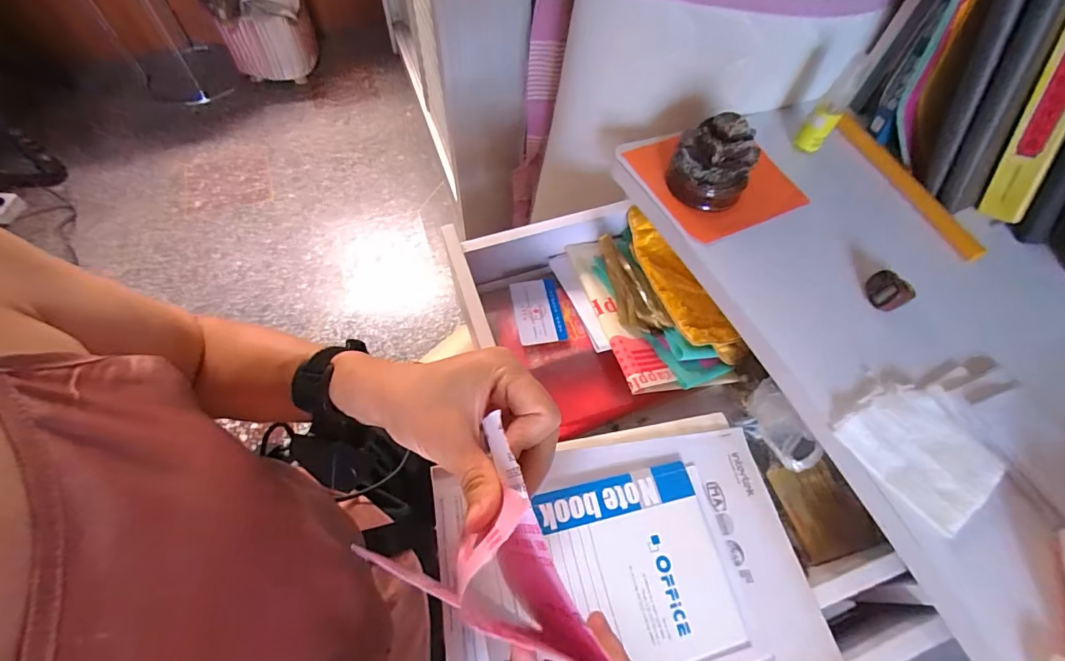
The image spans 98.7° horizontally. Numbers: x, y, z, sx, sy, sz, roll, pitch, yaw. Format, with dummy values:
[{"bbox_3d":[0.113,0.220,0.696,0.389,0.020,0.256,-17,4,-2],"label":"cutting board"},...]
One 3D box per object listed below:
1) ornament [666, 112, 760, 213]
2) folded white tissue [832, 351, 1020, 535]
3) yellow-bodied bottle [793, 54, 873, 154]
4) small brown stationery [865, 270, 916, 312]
[{"bbox_3d":[0.187,-0.174,0.472,0.079,0.064,0.071,21,61,9],"label":"ornament"},{"bbox_3d":[0.330,0.073,0.368,0.156,0.011,0.097,-31,66,-19],"label":"folded white tissue"},{"bbox_3d":[0.318,-0.238,0.488,0.026,0.102,0.019,40,66,18],"label":"yellow-bodied bottle"},{"bbox_3d":[0.324,-0.036,0.418,0.029,0.022,0.036,-32,66,-19],"label":"small brown stationery"}]

